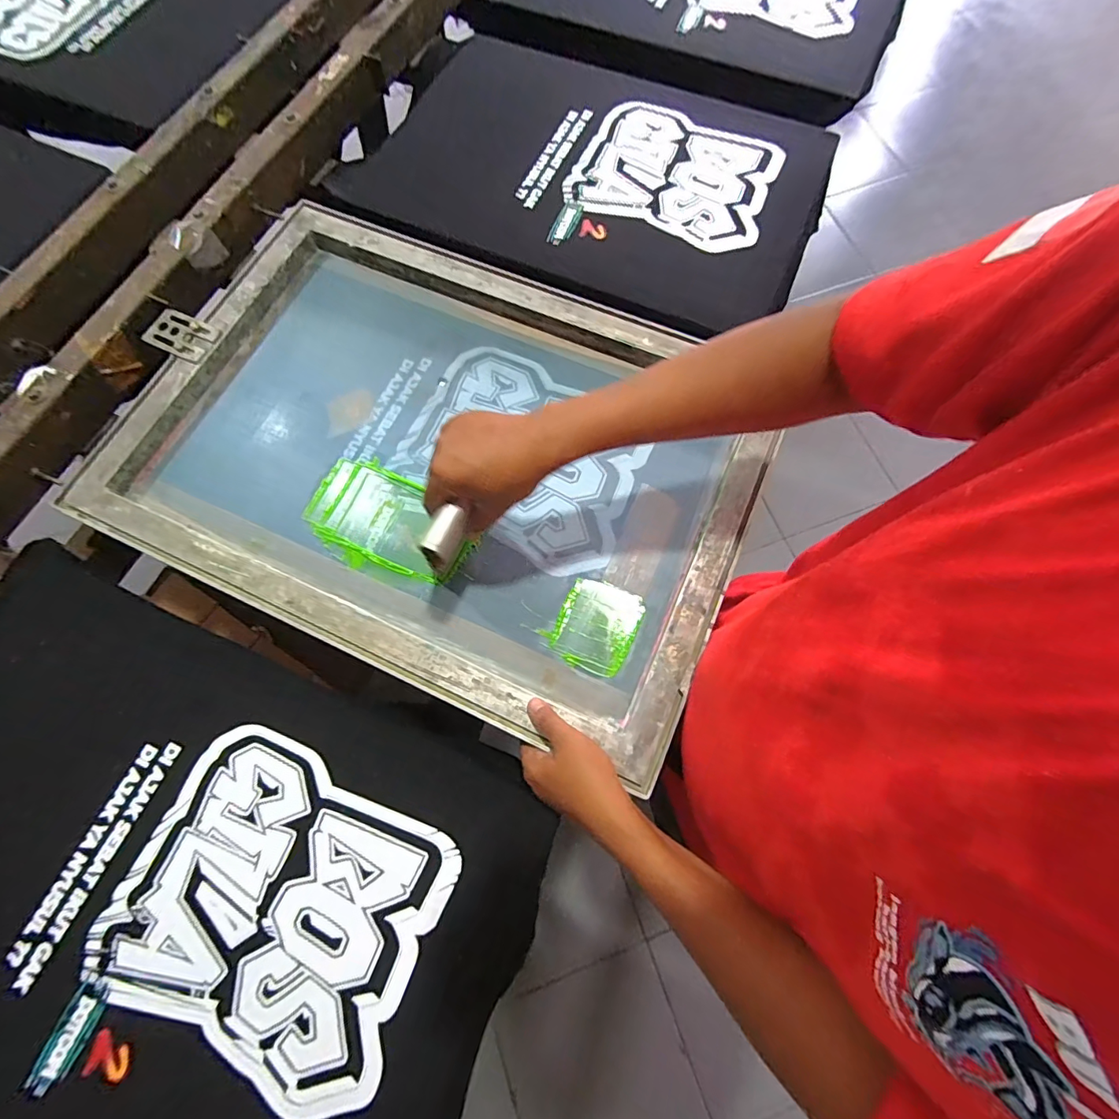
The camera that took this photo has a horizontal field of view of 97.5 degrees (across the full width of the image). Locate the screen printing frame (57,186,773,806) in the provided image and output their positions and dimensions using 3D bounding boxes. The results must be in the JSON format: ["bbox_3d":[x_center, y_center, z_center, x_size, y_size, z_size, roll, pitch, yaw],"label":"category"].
[{"bbox_3d":[-0.128,-0.126,0.549,0.663,0.049,0.466,24,74,6],"label":"screen printing frame"}]

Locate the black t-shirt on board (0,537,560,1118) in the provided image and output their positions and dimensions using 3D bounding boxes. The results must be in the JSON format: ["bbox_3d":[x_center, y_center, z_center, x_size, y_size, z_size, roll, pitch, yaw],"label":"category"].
[{"bbox_3d":[-0.365,0.278,0.424,0.646,0.035,0.407,21,74,5],"label":"black t-shirt on board"}]

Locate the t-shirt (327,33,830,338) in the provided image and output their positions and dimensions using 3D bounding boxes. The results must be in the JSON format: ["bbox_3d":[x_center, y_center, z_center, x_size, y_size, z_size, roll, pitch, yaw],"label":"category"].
[{"bbox_3d":[0.046,-0.577,0.732,0.651,0.066,0.368,21,74,7],"label":"t-shirt"}]

